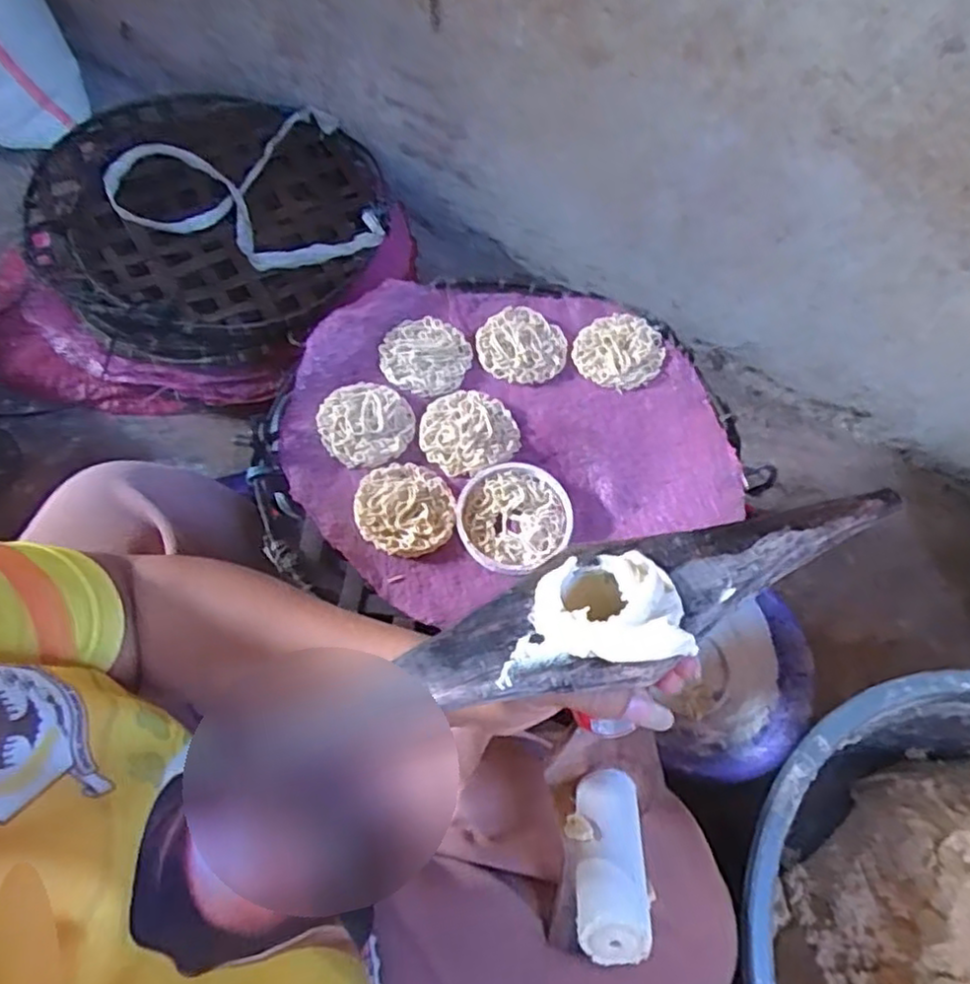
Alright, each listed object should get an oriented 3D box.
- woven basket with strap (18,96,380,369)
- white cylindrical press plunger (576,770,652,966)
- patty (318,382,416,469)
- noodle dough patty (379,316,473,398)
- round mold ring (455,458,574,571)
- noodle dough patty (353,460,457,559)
[{"bbox_3d":[-0.339,-0.334,0.850,0.424,0.065,0.385,26,64,9],"label":"woven basket with strap"},{"bbox_3d":[0.059,0.173,0.337,0.031,0.024,0.084,10,32,2],"label":"white cylindrical press plunger"},{"bbox_3d":[-0.096,-0.057,0.570,0.074,0.008,0.074,2,62,-3],"label":"patty"},{"bbox_3d":[-0.050,-0.118,0.604,0.071,0.009,0.075,2,62,-3],"label":"noodle dough patty"},{"bbox_3d":[0.023,0.018,0.542,0.092,0.012,0.089,2,62,-3],"label":"round mold ring"},{"bbox_3d":[-0.062,0.012,0.540,0.073,0.007,0.078,2,62,-3],"label":"noodle dough patty"}]

